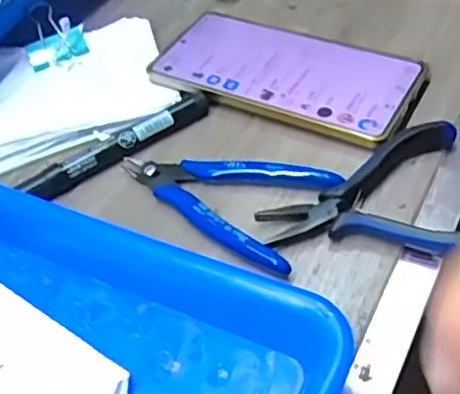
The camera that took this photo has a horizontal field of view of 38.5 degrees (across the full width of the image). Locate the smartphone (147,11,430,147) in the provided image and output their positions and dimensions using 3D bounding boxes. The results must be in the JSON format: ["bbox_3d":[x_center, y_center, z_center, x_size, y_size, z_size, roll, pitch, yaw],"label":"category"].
[{"bbox_3d":[0.034,-0.080,0.413,0.164,0.009,0.078,17,53,23],"label":"smartphone"}]

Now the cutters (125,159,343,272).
[{"bbox_3d":[-0.005,-0.008,0.360,0.119,0.010,0.062,25,57,28],"label":"cutters"}]

